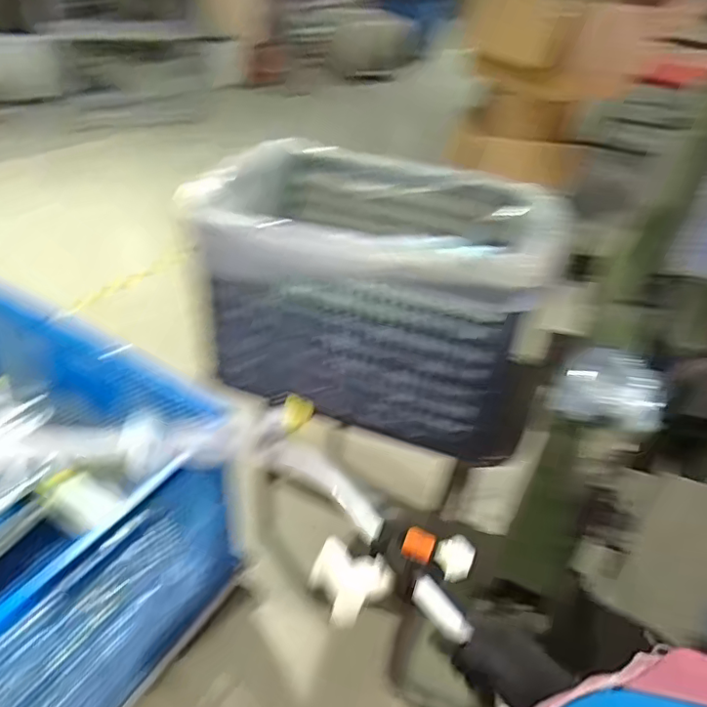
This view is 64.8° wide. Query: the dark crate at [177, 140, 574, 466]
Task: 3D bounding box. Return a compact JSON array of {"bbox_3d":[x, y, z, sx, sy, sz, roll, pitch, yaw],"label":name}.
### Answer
[{"bbox_3d":[0.061,-0.124,1.159,0.628,0.426,0.494,12,36,10],"label":"dark crate"}]

